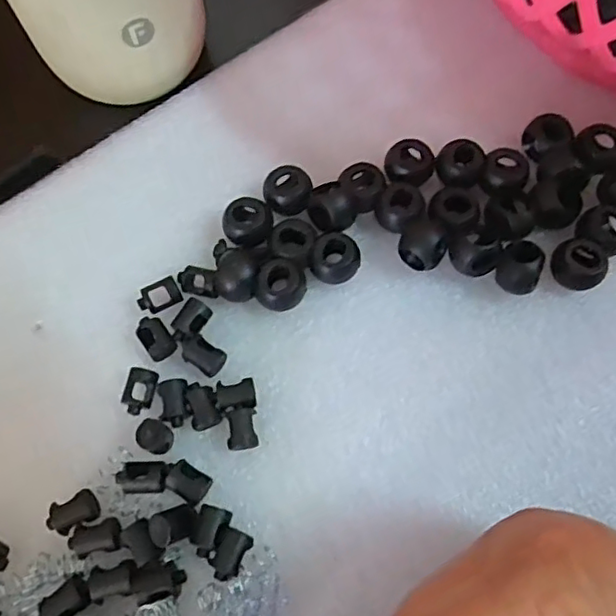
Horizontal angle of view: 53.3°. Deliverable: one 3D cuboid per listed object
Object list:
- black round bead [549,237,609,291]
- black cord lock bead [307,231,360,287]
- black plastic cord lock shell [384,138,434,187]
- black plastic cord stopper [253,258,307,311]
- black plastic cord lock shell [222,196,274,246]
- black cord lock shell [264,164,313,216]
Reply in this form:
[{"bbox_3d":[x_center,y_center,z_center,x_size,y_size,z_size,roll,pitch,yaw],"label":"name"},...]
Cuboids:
[{"bbox_3d":[0.094,-0.015,0.214,0.018,0.013,0.015,39,75,13],"label":"black round bead"},{"bbox_3d":[0.009,-0.017,0.215,0.017,0.015,0.015,-23,71,-7],"label":"black cord lock bead"},{"bbox_3d":[0.038,-0.054,0.227,0.017,0.012,0.016,10,71,4],"label":"black plastic cord lock shell"},{"bbox_3d":[-0.009,-0.007,0.211,0.018,0.014,0.015,-14,71,-4],"label":"black plastic cord stopper"},{"bbox_3d":[-0.021,-0.030,0.220,0.017,0.011,0.015,-6,70,-1],"label":"black plastic cord lock shell"},{"bbox_3d":[-0.007,-0.043,0.222,0.017,0.013,0.018,-5,70,-1],"label":"black cord lock shell"}]

